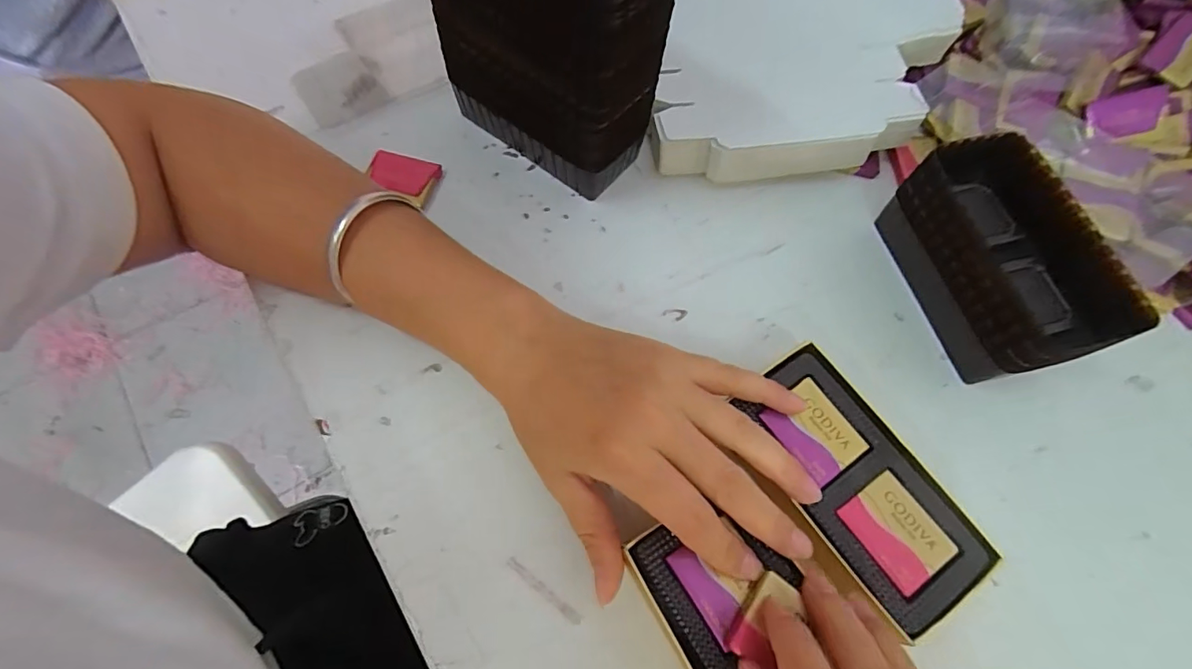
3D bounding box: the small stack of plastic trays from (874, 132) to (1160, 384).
[{"bbox_3d":[0.204,-0.037,0.264,0.061,0.059,0.117,-10,67,-7],"label":"small stack of plastic trays"}]

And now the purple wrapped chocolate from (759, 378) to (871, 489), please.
[{"bbox_3d":[0.096,0.042,0.221,0.030,0.004,0.038,-32,72,-15],"label":"purple wrapped chocolate"}]

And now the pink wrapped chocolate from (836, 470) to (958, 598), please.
[{"bbox_3d":[0.123,0.081,0.207,0.031,0.004,0.038,-30,71,-15],"label":"pink wrapped chocolate"}]

